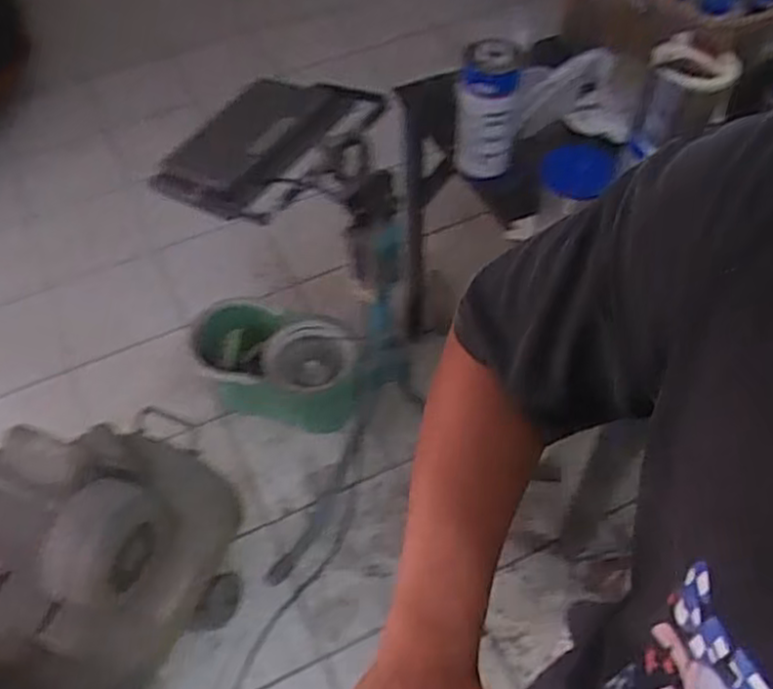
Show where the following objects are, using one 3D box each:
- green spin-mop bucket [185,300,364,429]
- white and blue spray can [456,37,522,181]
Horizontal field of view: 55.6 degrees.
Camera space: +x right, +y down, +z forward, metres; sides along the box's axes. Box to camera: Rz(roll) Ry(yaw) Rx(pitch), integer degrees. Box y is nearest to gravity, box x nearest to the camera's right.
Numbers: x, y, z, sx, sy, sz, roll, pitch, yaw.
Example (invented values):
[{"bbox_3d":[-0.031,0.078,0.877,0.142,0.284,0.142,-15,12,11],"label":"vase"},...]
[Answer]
[{"bbox_3d":[-0.243,0.052,1.669,0.400,0.187,0.258,14,58,13],"label":"green spin-mop bucket"},{"bbox_3d":[0.150,-0.343,1.087,0.087,0.210,0.075,3,54,4],"label":"white and blue spray can"}]

